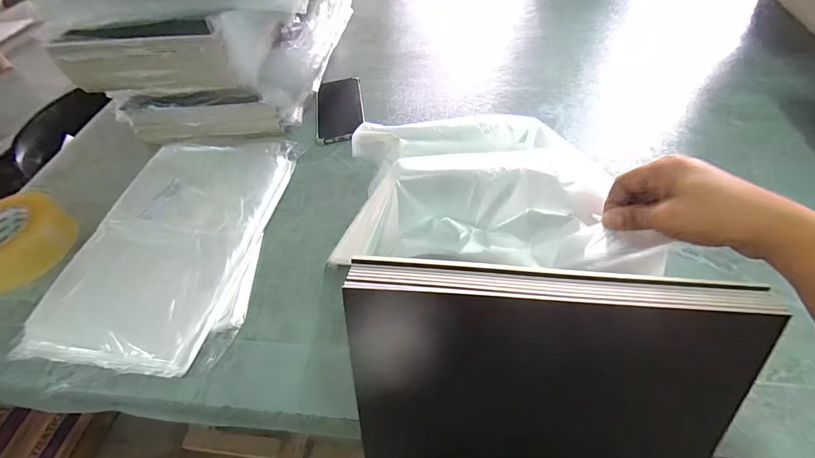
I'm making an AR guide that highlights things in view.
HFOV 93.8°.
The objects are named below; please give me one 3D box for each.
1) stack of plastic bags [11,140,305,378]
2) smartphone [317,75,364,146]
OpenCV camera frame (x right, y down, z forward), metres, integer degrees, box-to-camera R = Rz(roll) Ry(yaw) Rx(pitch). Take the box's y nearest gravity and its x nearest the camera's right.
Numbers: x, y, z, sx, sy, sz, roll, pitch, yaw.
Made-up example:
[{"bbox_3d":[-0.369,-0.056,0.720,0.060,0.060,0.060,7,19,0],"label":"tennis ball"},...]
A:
[{"bbox_3d":[-0.302,0.007,0.502,0.243,0.029,0.348,-1,49,6],"label":"stack of plastic bags"},{"bbox_3d":[-0.118,-0.210,0.664,0.080,0.018,0.180,-9,48,-2],"label":"smartphone"}]

